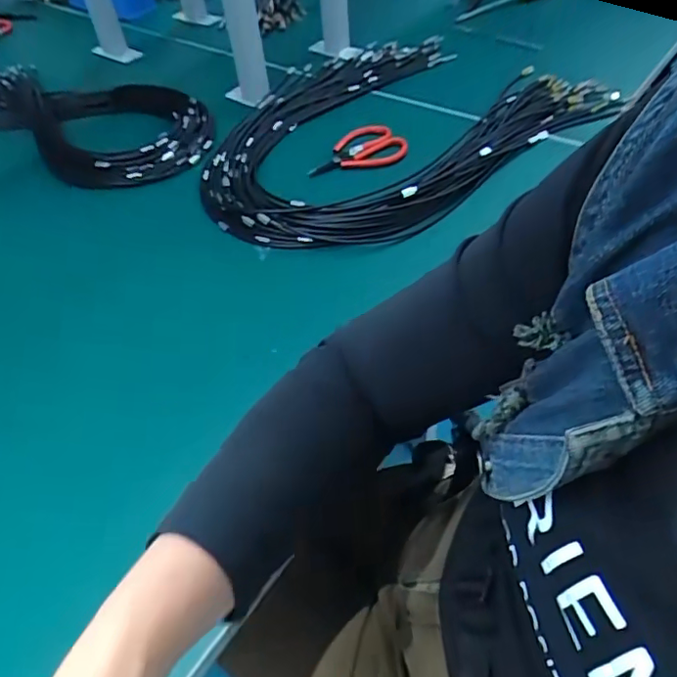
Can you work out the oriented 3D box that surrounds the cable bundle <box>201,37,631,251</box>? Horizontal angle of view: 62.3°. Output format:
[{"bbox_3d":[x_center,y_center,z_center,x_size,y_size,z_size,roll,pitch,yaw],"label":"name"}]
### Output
[{"bbox_3d":[0.051,-0.278,0.716,0.487,0.028,0.375,-33,55,-20],"label":"cable bundle"}]

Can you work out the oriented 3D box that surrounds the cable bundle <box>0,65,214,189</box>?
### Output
[{"bbox_3d":[-0.390,-0.318,0.786,0.492,0.035,0.211,22,56,22],"label":"cable bundle"}]

